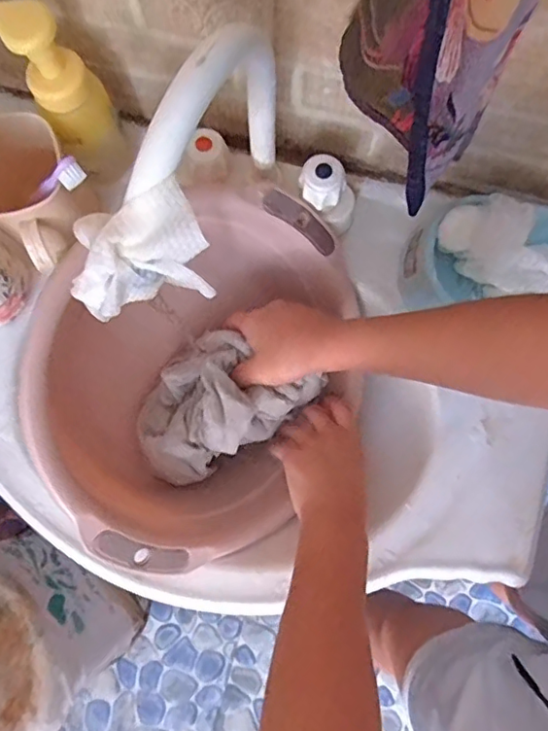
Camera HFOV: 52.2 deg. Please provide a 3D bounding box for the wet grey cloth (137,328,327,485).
[{"bbox_3d":[-0.053,0.033,0.507,0.161,0.065,0.106,-41,82,-7],"label":"wet grey cloth"}]

